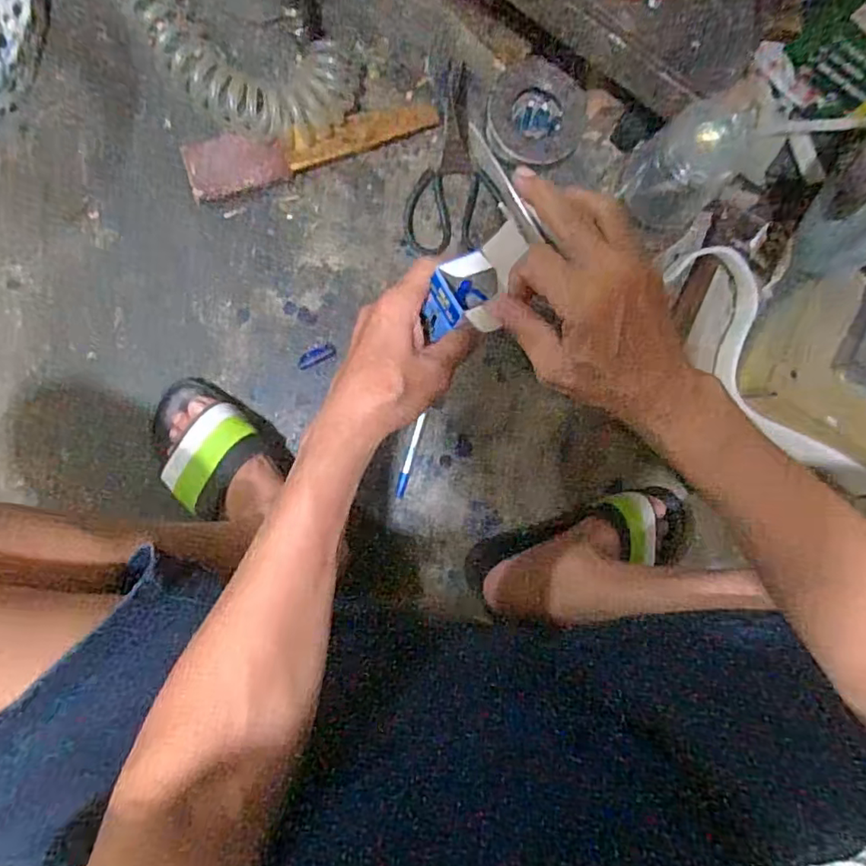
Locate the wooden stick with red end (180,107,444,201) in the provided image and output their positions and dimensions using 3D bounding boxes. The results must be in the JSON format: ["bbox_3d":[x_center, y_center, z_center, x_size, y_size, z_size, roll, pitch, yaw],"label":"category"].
[{"bbox_3d":[-0.122,-0.304,0.621,0.267,0.030,0.048,-18,92,-6],"label":"wooden stick with red end"}]

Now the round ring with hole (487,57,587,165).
[{"bbox_3d":[0.115,-0.355,0.645,0.104,0.030,0.098,0,90,-6],"label":"round ring with hole"}]

